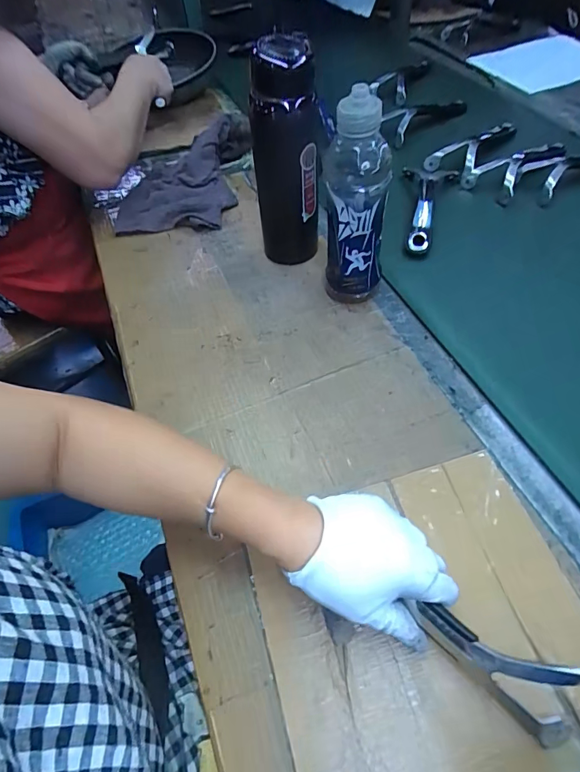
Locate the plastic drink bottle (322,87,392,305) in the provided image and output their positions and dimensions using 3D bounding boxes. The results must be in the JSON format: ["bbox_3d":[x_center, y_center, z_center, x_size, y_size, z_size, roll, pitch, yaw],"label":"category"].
[{"bbox_3d":[0.072,-0.191,0.467,0.065,0.219,0.061,3,54,6],"label":"plastic drink bottle"}]

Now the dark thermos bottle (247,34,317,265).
[{"bbox_3d":[-0.005,-0.268,0.517,0.073,0.236,0.081,-4,53,2],"label":"dark thermos bottle"}]

